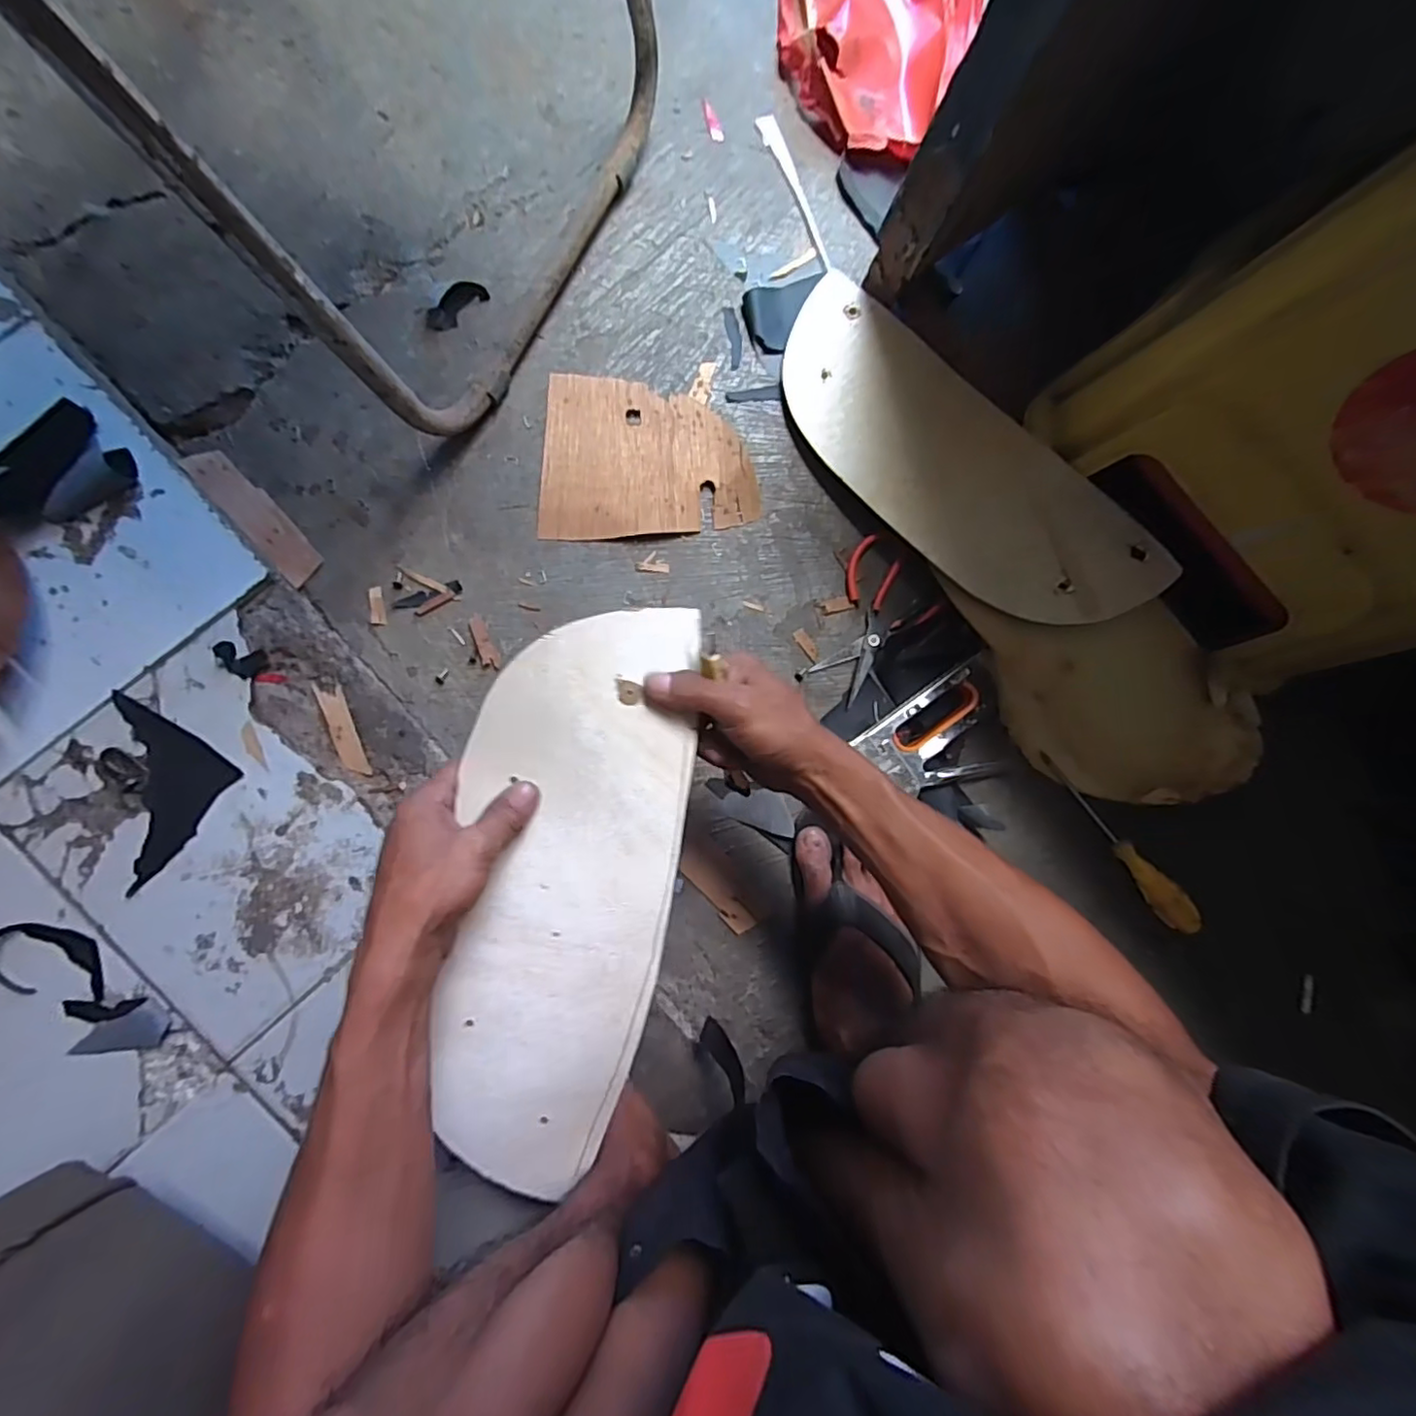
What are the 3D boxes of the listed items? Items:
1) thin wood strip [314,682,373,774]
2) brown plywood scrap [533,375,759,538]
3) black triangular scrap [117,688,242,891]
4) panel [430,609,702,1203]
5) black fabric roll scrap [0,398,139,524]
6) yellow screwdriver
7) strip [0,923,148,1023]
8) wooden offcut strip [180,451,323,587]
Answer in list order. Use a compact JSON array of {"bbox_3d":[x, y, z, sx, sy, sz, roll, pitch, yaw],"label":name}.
[{"bbox_3d":[-0.327,0.020,0.566,0.023,0.004,0.085,-21,90,-9],"label":"thin wood strip"},{"bbox_3d":[-0.054,-0.236,0.603,0.200,0.014,0.152,2,86,-8],"label":"brown plywood scrap"},{"bbox_3d":[-0.483,0.070,0.533,0.115,0.005,0.124,36,83,-4],"label":"black triangular scrap"},{"bbox_3d":[-0.101,0.137,0.430,0.140,0.011,0.410,10,97,-7],"label":"panel"},{"bbox_3d":[-0.544,-0.192,0.529,0.074,0.023,0.110,40,82,-4],"label":"black fabric roll scrap"},{"bbox_3d":[0.407,0.129,0.619,0.026,0.037,0.216,-35,92,-8],"label":"yellow screwdriver"},{"bbox_3d":[-0.525,0.220,0.516,0.121,0.009,0.059,34,83,-5],"label":"strip"},{"bbox_3d":[-0.407,-0.173,0.567,0.038,0.007,0.140,-40,93,-8],"label":"wooden offcut strip"}]

